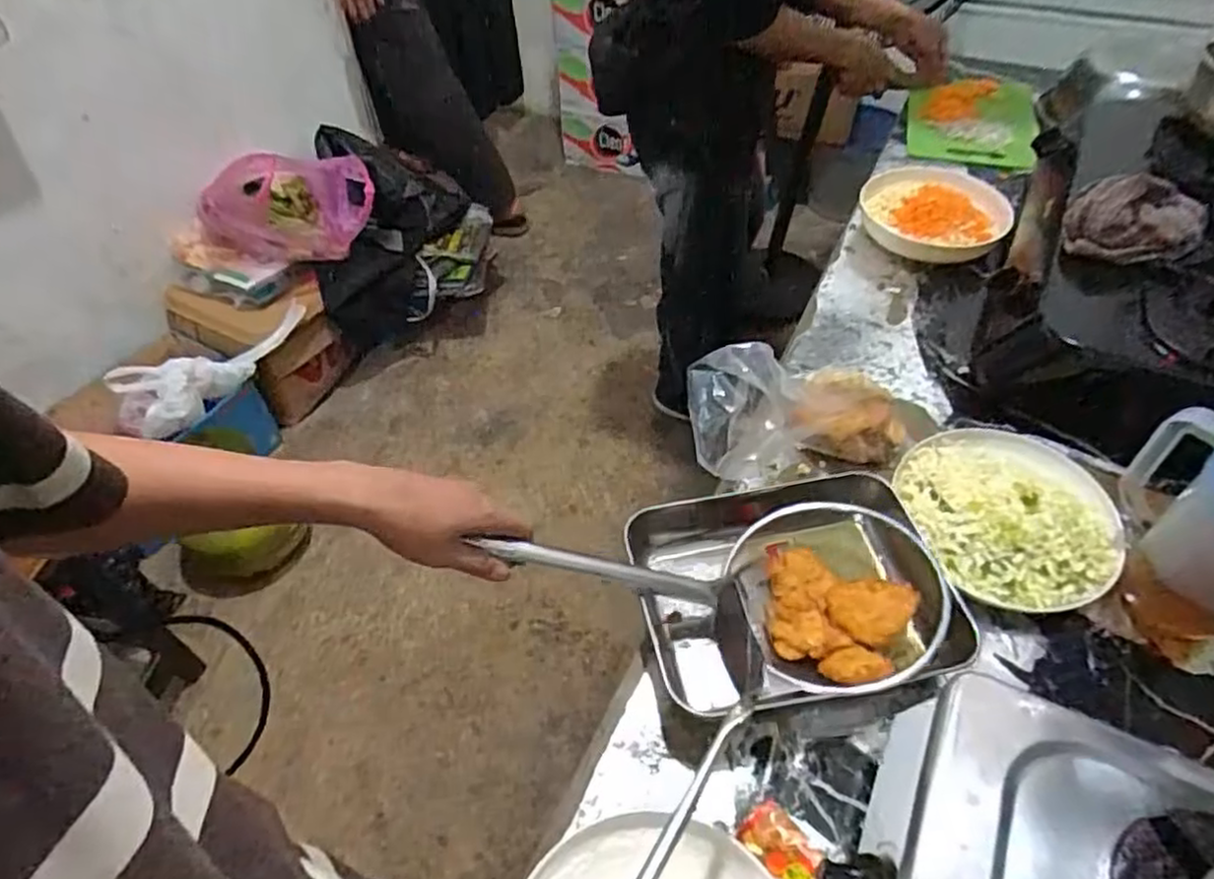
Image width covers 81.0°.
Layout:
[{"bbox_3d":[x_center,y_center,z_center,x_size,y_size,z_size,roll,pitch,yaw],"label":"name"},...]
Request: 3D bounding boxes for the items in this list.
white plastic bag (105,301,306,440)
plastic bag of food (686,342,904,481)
[{"bbox_3d":[-0.942,-0.161,1.715,0.463,0.169,0.085,-26,53,-19],"label":"white plastic bag"},{"bbox_3d":[0.181,-0.018,0.685,0.226,0.118,0.108,2,46,-25],"label":"plastic bag of food"}]

